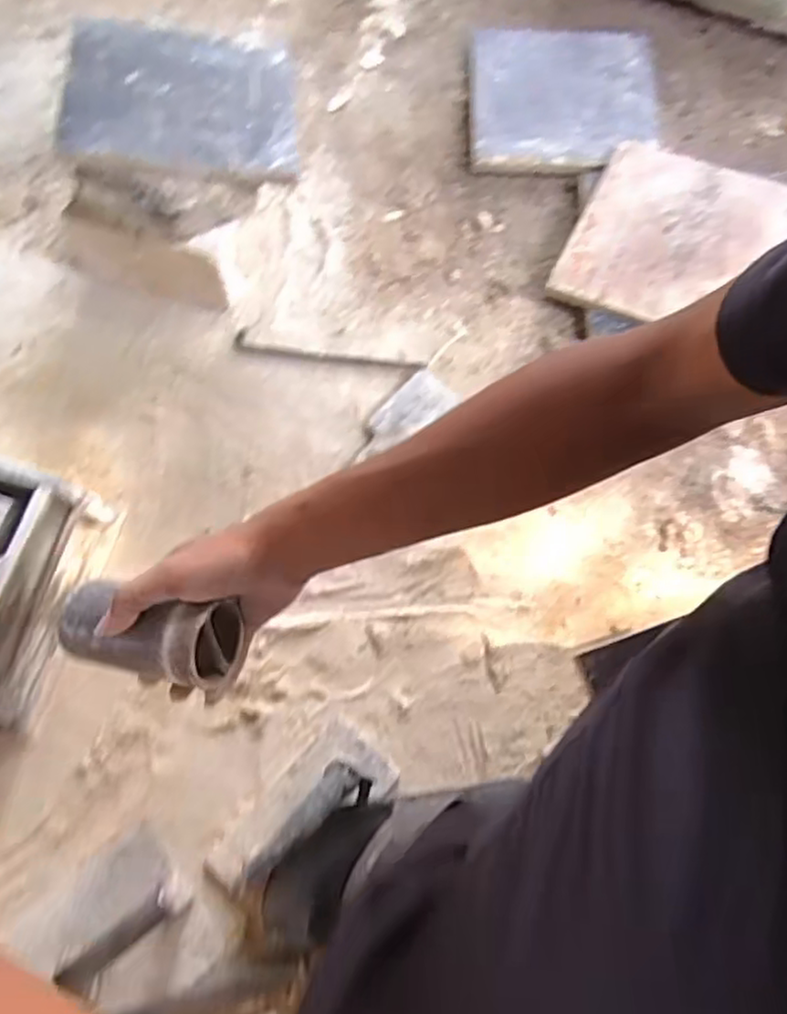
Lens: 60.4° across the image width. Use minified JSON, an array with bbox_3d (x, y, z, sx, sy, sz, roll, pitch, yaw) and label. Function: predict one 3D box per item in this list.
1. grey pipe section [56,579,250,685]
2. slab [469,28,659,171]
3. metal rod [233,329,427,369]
[{"bbox_3d":[-0.164,0.082,0.447,0.114,0.048,0.055,7,72,5],"label":"grey pipe section"},{"bbox_3d":[0.230,-0.553,0.910,0.250,0.025,0.246,2,72,-1],"label":"slab"},{"bbox_3d":[-0.079,-0.180,0.804,0.228,0.008,0.028,12,72,2],"label":"metal rod"}]

